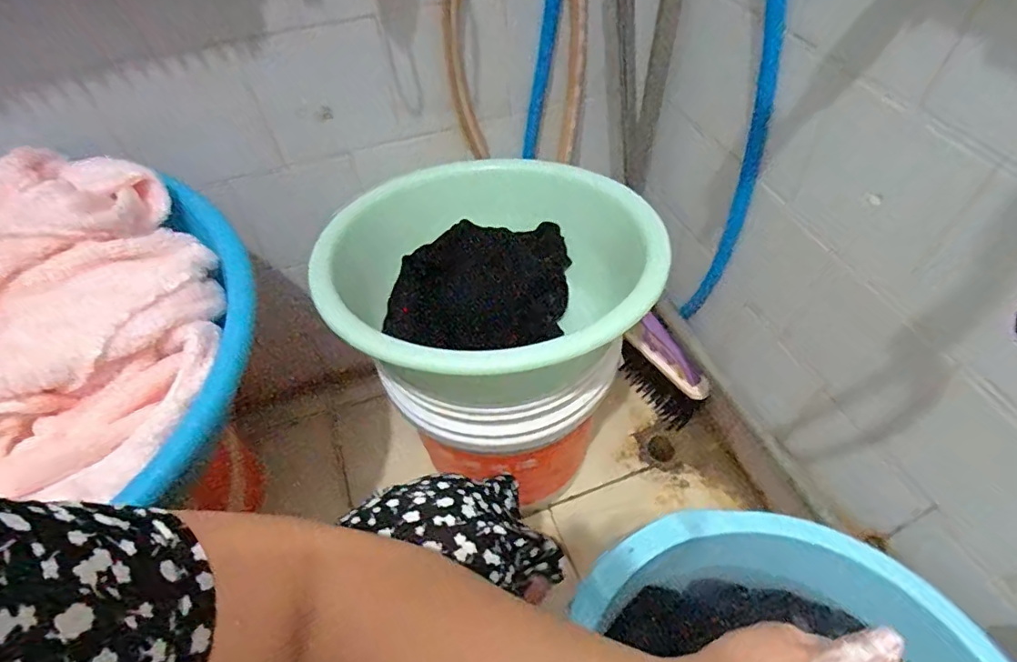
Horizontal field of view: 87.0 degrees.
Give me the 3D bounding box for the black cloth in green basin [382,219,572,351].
[{"bbox_3d":[-0.030,-0.065,0.640,0.215,0.108,0.150,-9,52,-3],"label":"black cloth in green basin"}]

